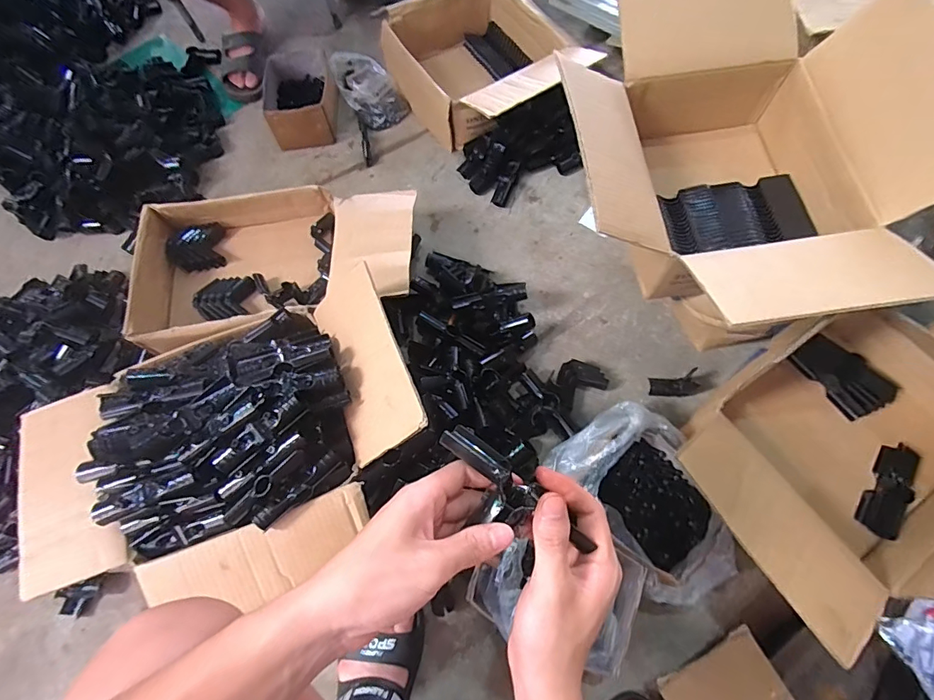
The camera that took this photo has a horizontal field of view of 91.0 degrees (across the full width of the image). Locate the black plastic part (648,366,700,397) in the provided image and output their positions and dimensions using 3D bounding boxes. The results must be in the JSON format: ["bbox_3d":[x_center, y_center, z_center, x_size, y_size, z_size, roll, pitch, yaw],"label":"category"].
[{"bbox_3d":[0.353,0.055,0.768,0.081,0.055,0.030,-1,67,2],"label":"black plastic part"}]

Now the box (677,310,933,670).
[{"bbox_3d":[0.516,0.121,0.609,0.463,0.224,0.304,-29,69,-10],"label":"box"}]

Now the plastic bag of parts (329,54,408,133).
[{"bbox_3d":[-0.242,-0.636,1.104,0.126,0.053,0.264,-25,68,-8],"label":"plastic bag of parts"}]

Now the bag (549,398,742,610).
[{"bbox_3d":[0.265,0.215,0.665,0.170,0.111,0.265,-31,69,-10],"label":"bag"}]

